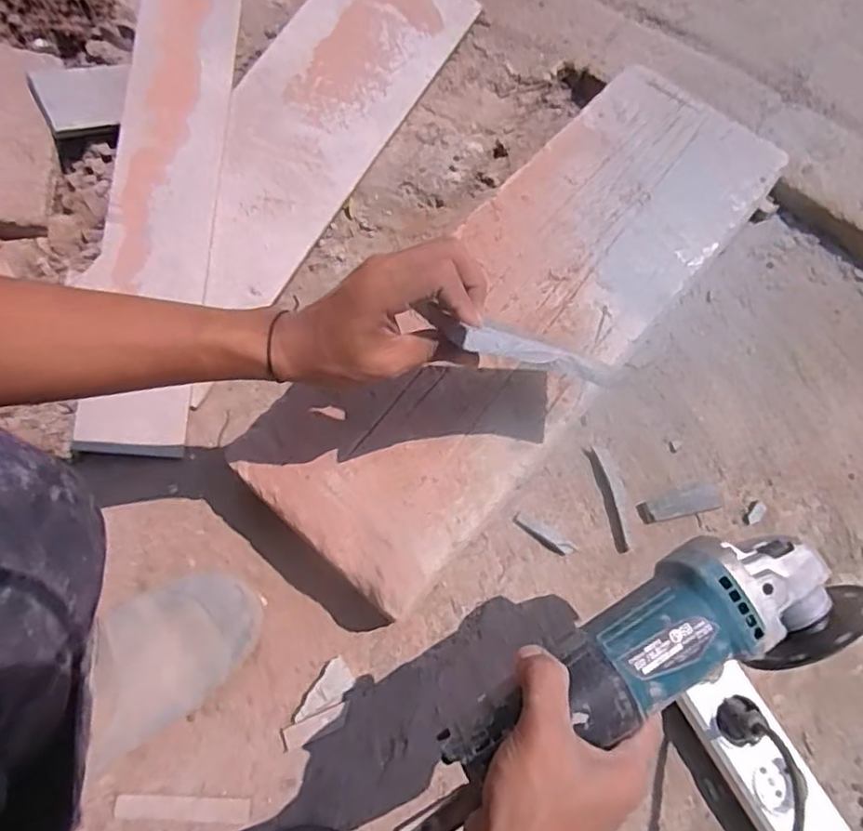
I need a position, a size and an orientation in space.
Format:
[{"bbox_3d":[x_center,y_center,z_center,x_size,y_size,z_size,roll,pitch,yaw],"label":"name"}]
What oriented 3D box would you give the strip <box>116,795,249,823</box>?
[{"bbox_3d":[-0.200,0.317,0.521,0.106,0.009,0.016,1,72,0],"label":"strip"}]

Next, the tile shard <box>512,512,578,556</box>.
[{"bbox_3d":[0.107,0.114,0.611,0.063,0.011,0.015,32,74,9],"label":"tile shard"}]

